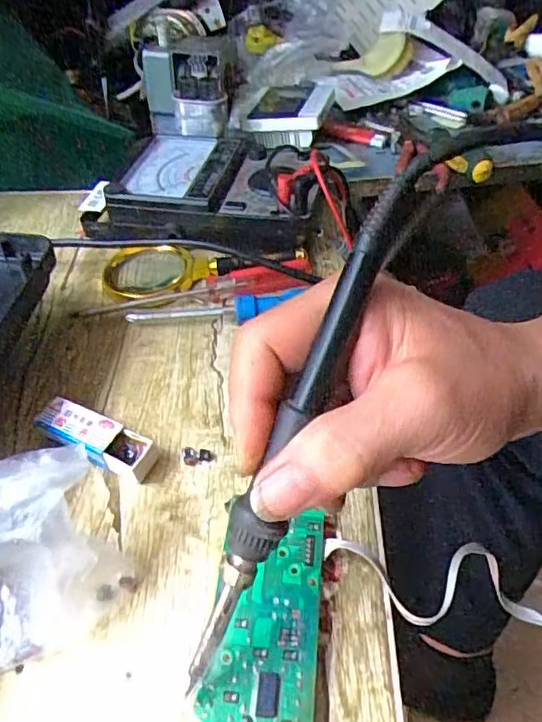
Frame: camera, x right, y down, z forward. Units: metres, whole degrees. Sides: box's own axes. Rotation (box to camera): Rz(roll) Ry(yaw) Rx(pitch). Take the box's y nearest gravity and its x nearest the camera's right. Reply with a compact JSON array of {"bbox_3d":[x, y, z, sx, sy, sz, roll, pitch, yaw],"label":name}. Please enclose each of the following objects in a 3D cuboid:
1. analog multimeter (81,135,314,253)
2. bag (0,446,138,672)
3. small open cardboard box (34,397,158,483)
[{"bbox_3d":[-0.053,-0.148,0.471,0.184,0.046,0.113,5,46,7],"label":"analog multimeter"},{"bbox_3d":[-0.103,0.081,0.241,0.074,0.071,0.058,-29,51,-24],"label":"bag"},{"bbox_3d":[-0.097,0.044,0.313,0.066,0.021,0.025,21,48,20],"label":"small open cardboard box"}]

